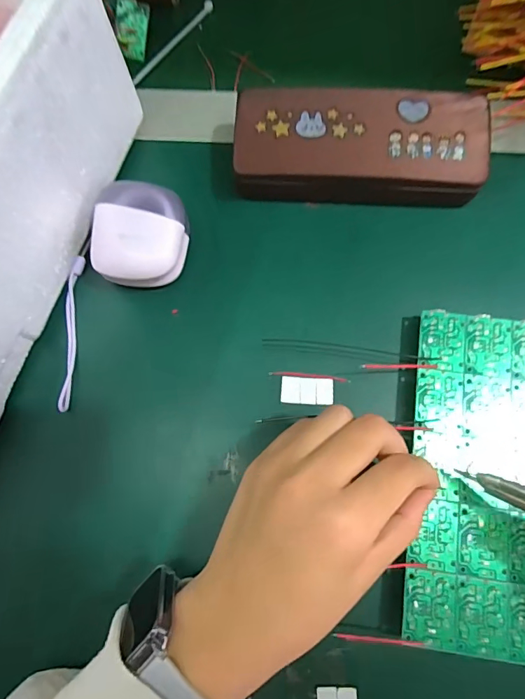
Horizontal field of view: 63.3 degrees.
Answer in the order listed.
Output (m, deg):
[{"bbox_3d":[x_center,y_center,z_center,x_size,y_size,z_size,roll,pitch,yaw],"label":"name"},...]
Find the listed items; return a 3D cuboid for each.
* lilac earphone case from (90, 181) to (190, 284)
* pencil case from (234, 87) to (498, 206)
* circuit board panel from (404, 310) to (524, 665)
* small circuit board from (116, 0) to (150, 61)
[{"bbox_3d":[-0.071,-0.070,0.260,0.052,0.034,0.063,10,76,4],"label":"lilac earphone case"},{"bbox_3d":[0.060,-0.124,0.269,0.152,0.040,0.062,4,77,2],"label":"pencil case"},{"bbox_3d":[0.133,0.067,0.227,0.101,0.004,0.174,7,77,4],"label":"circuit board panel"},{"bbox_3d":[-0.098,-0.241,0.319,0.025,0.004,0.038,16,111,4],"label":"small circuit board"}]

